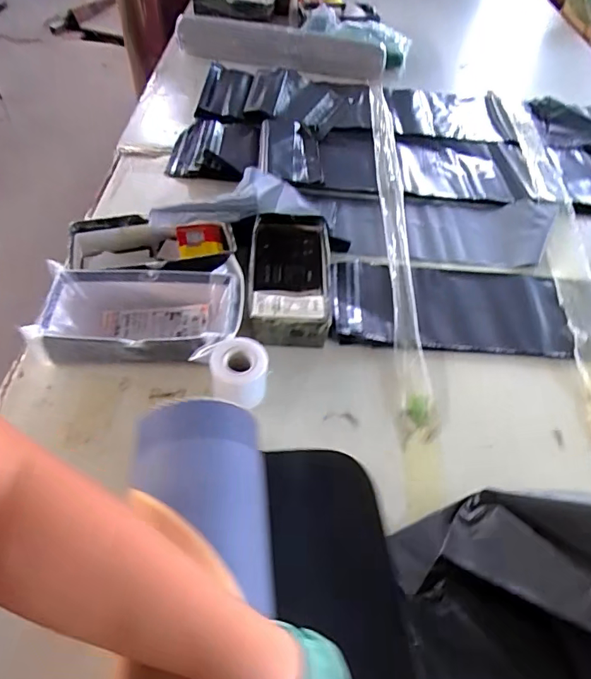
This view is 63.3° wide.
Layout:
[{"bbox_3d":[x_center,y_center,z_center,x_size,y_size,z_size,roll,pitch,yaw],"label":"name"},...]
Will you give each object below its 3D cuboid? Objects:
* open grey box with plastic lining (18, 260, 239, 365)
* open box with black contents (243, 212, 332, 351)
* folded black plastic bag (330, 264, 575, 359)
[{"bbox_3d":[-0.190,-0.027,0.614,0.237,0.067,0.150,1,51,-5],"label":"open grey box with plastic lining"},{"bbox_3d":[-0.007,-0.082,0.687,0.117,0.066,0.221,4,51,-2],"label":"open box with black contents"},{"bbox_3d":[0.316,-0.043,0.717,0.524,0.027,0.161,4,51,-3],"label":"folded black plastic bag"}]

